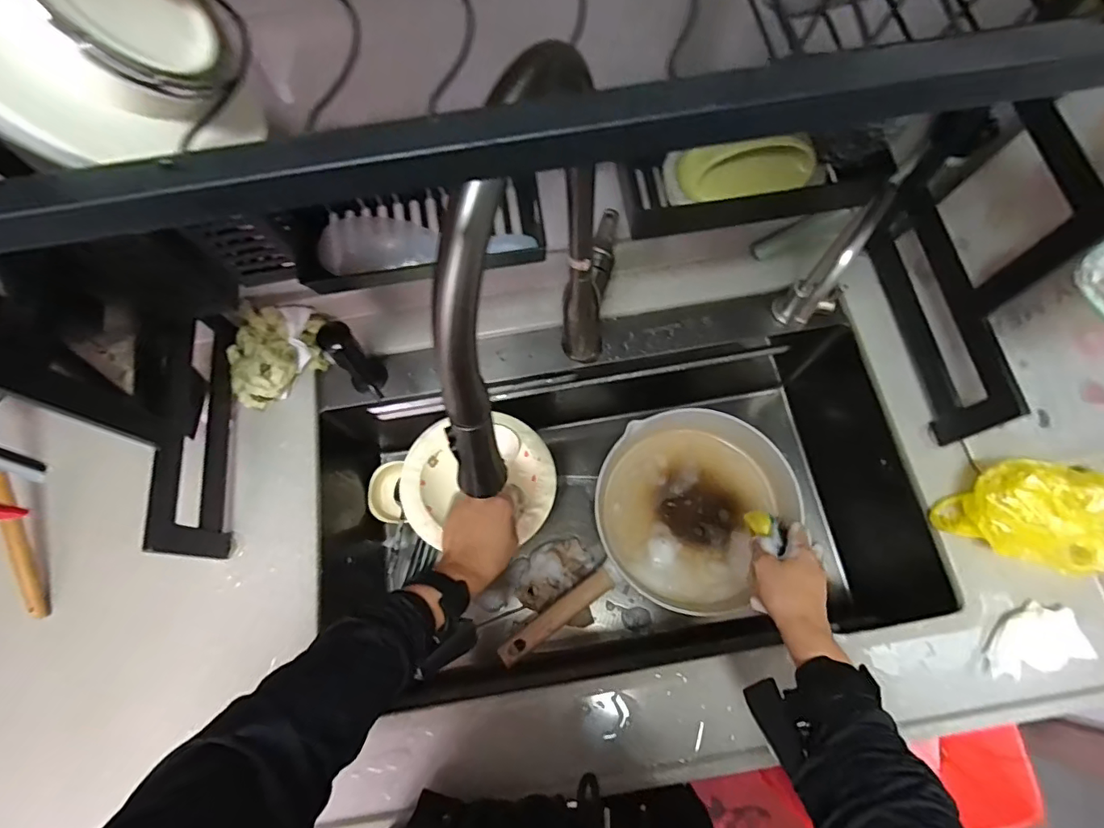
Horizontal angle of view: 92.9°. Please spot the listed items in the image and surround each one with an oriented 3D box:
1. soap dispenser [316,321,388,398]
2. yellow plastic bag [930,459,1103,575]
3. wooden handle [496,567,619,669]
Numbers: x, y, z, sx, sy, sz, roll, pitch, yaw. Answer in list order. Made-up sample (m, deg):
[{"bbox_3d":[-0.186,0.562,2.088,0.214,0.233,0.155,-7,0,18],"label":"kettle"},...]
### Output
[{"bbox_3d":[-0.239,-0.067,0.632,0.041,0.116,0.053,-40,74,-11],"label":"soap dispenser"},{"bbox_3d":[0.490,0.103,0.540,0.121,0.095,0.094,15,72,7],"label":"yellow plastic bag"},{"bbox_3d":[0.007,0.267,0.696,0.174,0.015,0.034,-32,62,-17],"label":"wooden handle"}]

